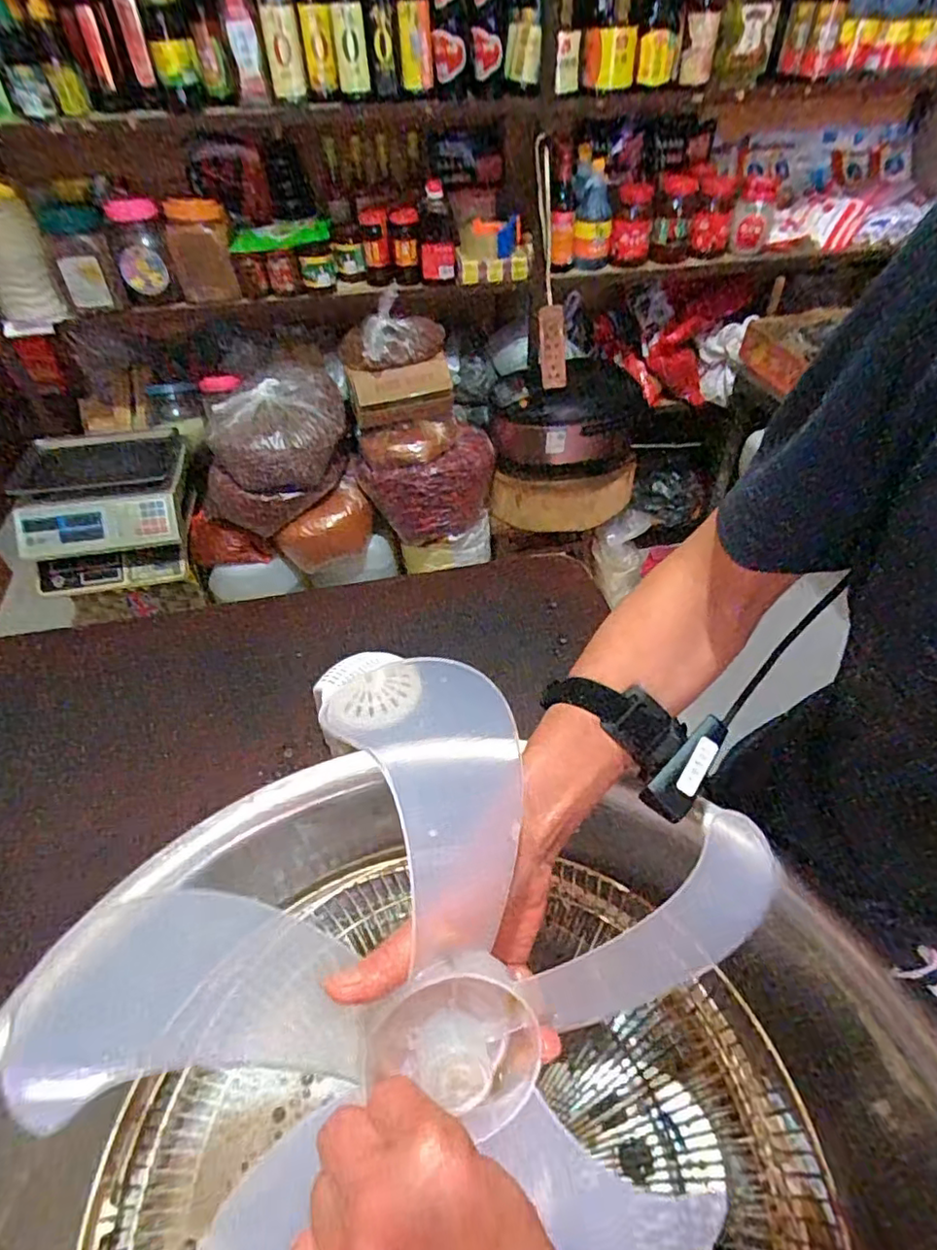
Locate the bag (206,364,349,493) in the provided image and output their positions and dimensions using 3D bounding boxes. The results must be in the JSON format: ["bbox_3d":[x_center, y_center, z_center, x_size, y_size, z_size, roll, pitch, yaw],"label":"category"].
[{"bbox_3d":[-0.418,-0.437,1.395,0.307,0.168,0.229,-24,49,-21],"label":"bag"}]

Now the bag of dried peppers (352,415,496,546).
[{"bbox_3d":[-0.090,-0.334,1.436,0.297,0.229,0.148,-15,47,-13],"label":"bag of dried peppers"}]

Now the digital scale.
[{"bbox_3d":[-0.844,-0.290,1.480,0.380,0.221,0.357,-13,46,-11],"label":"digital scale"}]

